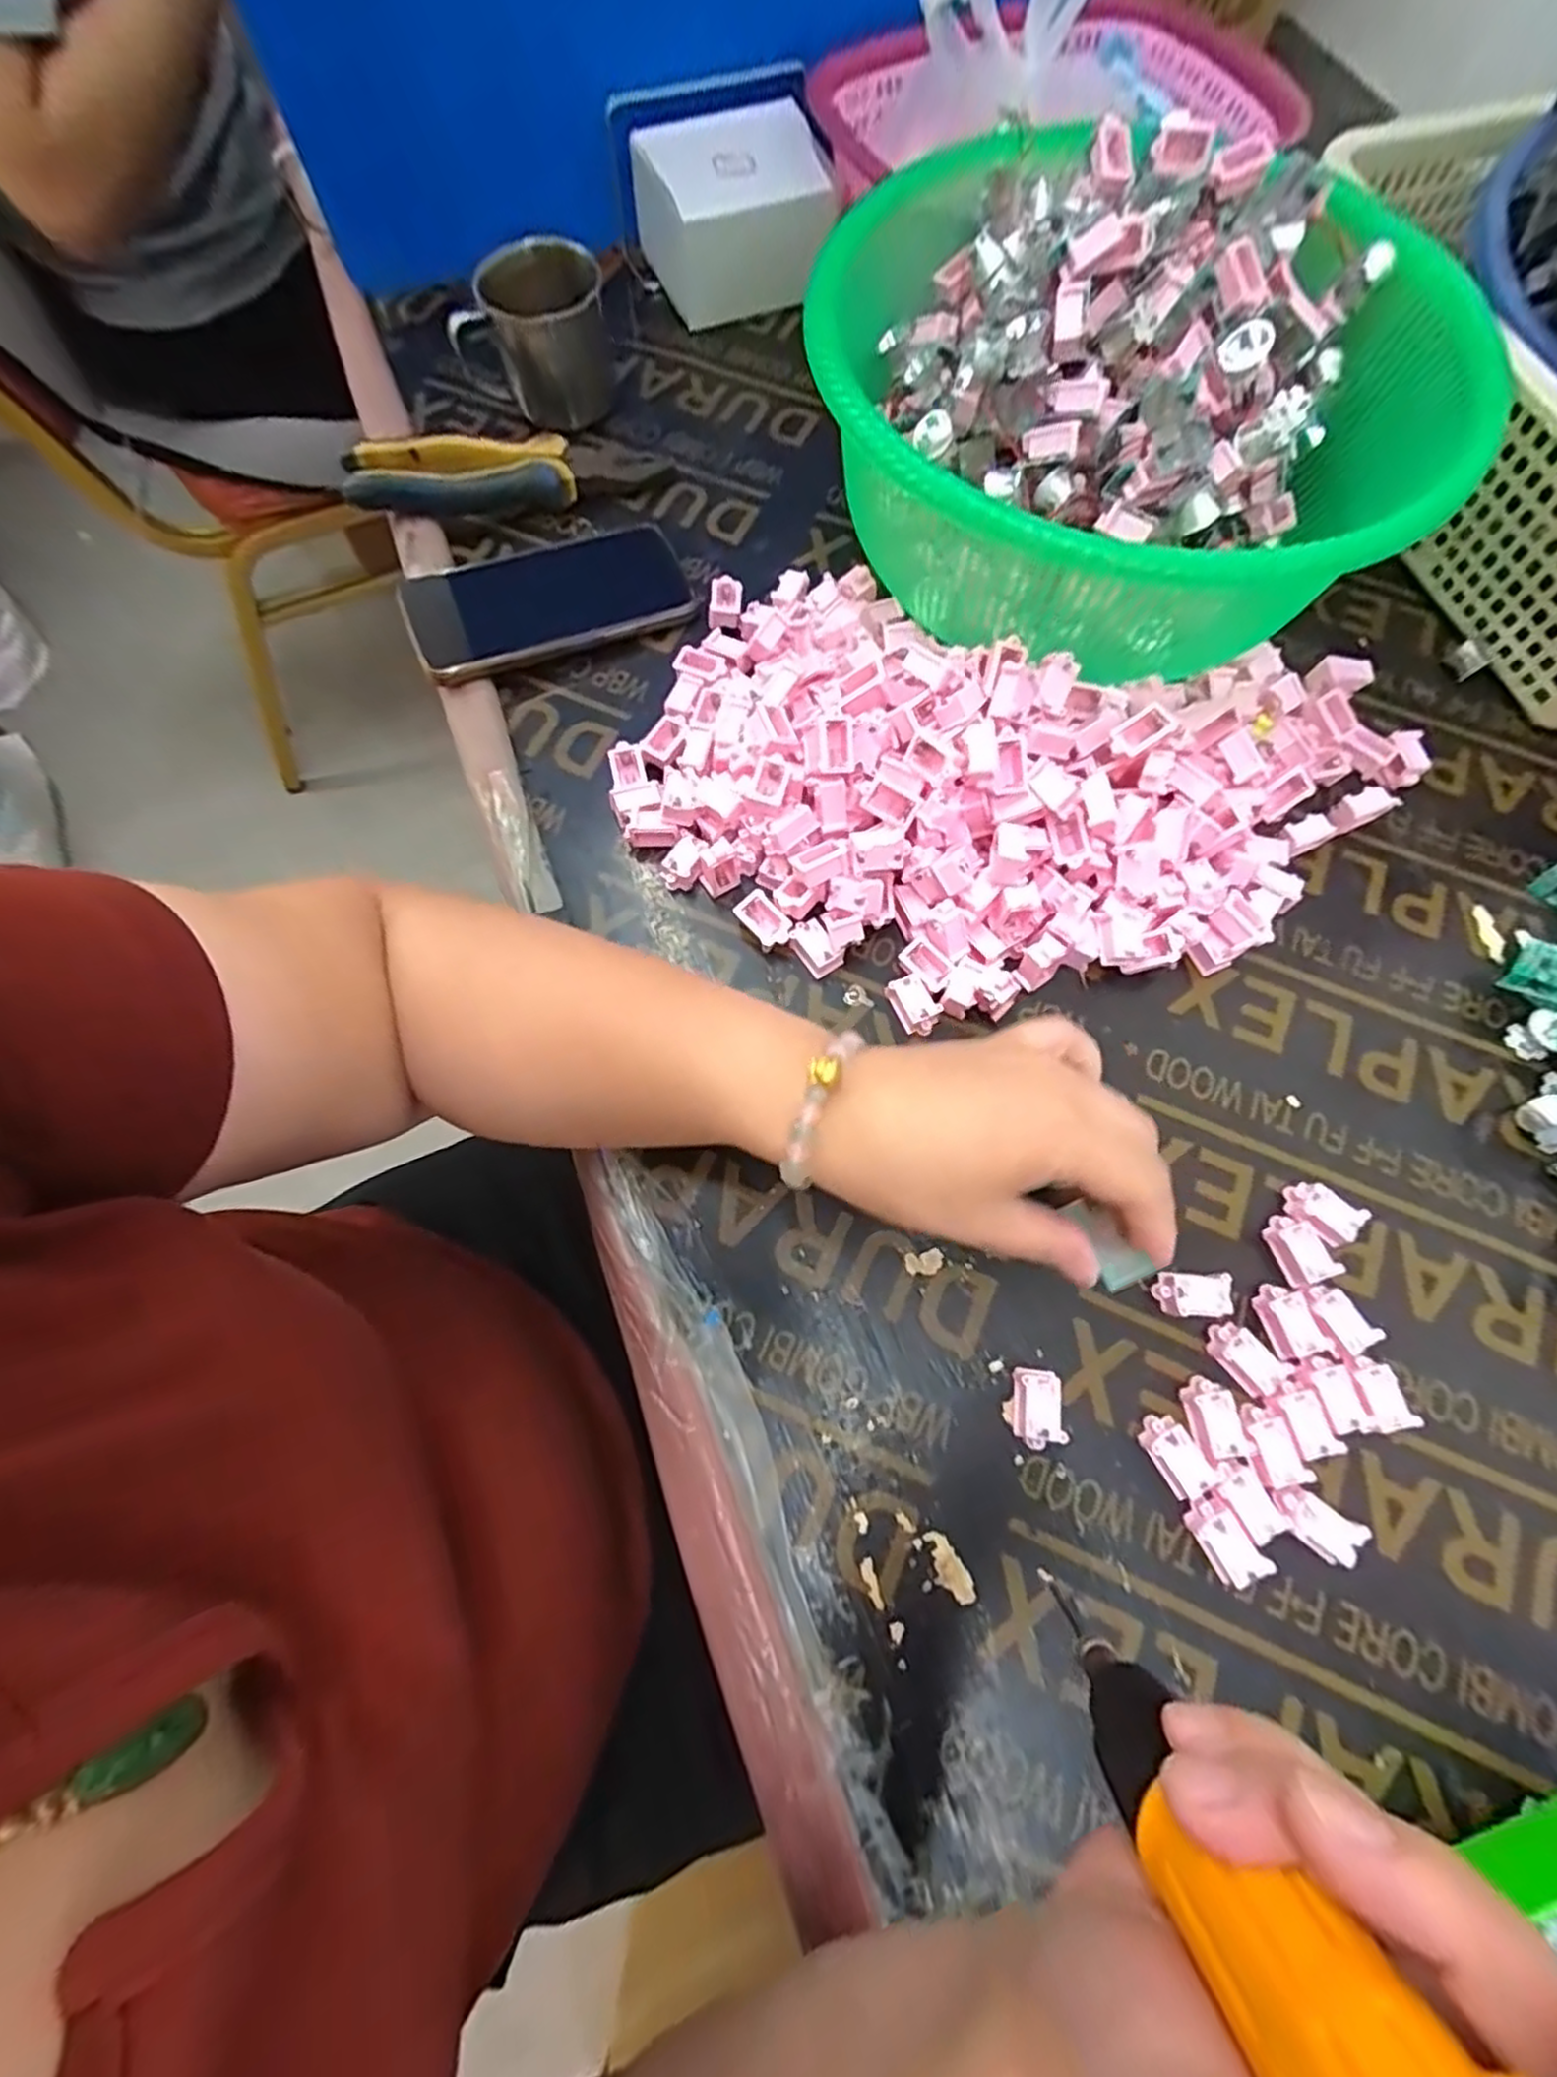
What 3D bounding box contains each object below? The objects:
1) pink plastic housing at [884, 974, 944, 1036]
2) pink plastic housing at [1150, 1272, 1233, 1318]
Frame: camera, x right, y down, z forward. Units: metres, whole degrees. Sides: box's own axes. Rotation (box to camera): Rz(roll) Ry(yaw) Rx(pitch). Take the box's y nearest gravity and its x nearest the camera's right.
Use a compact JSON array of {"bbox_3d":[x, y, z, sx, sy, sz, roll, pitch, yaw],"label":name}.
[{"bbox_3d":[0.068,-0.015,0.363,0.019,0.013,0.029,-24,74,-8],"label":"pink plastic housing"},{"bbox_3d":[0.184,0.113,0.321,0.030,0.014,0.018,2,72,0],"label":"pink plastic housing"}]

